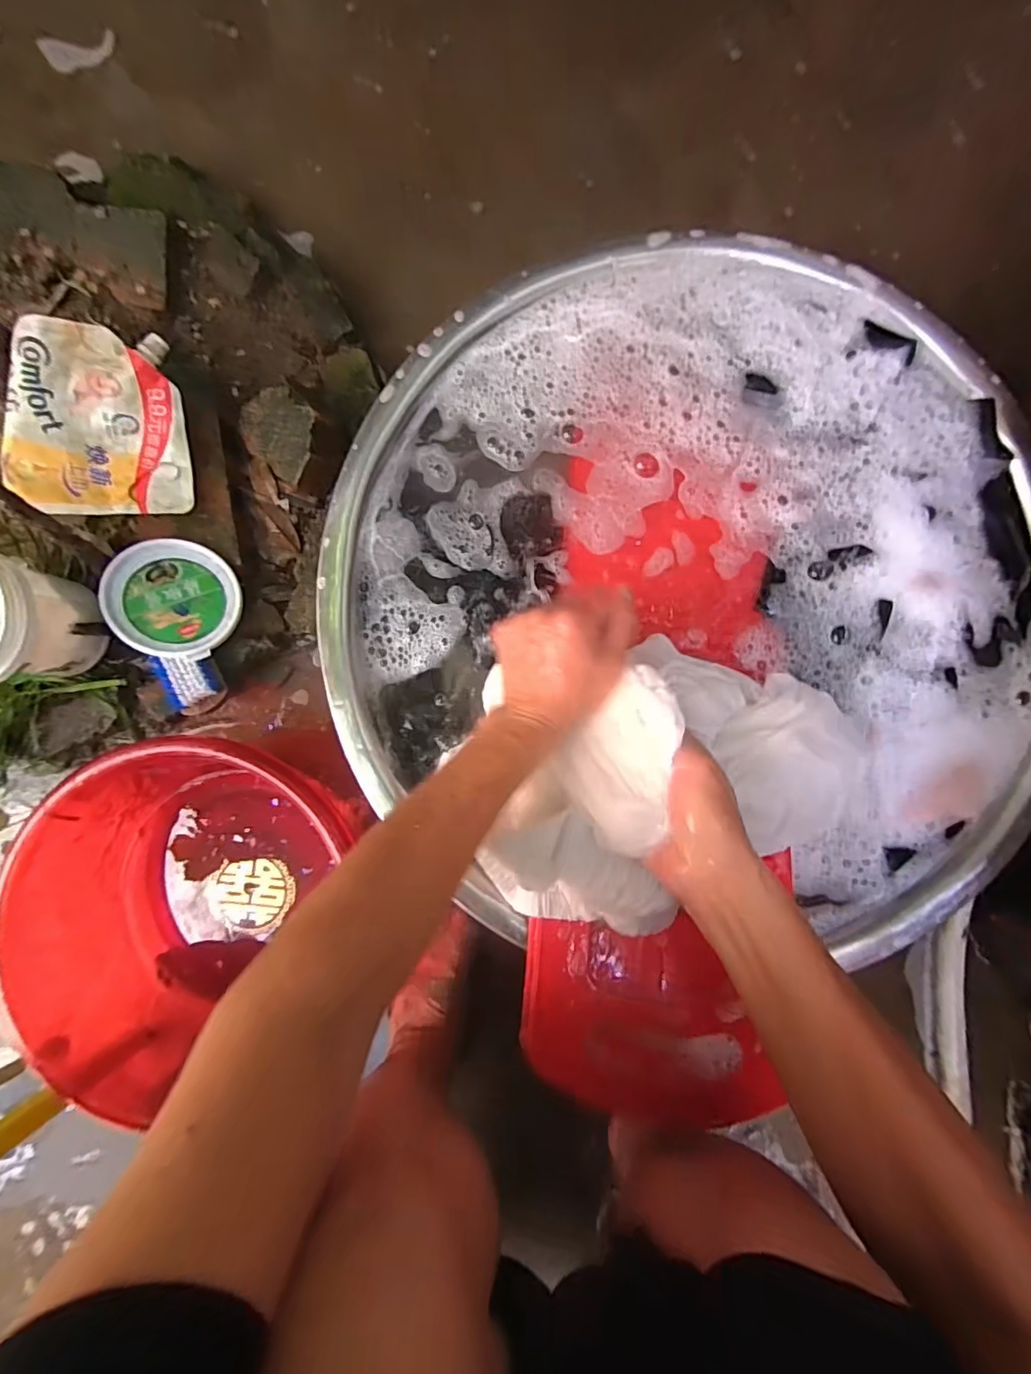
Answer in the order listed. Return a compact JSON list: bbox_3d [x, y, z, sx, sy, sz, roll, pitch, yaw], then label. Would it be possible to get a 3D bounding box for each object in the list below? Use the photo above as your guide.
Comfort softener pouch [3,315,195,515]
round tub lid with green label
[{"bbox_3d":[-0.415,-0.261,0.510,0.150,0.025,0.169,-7,106,-25],"label":"Comfort softener pouch"},{"bbox_3d":[-0.360,-0.094,0.547,0.118,0.013,0.122,2,85,-24],"label":"round tub lid with green label"}]

